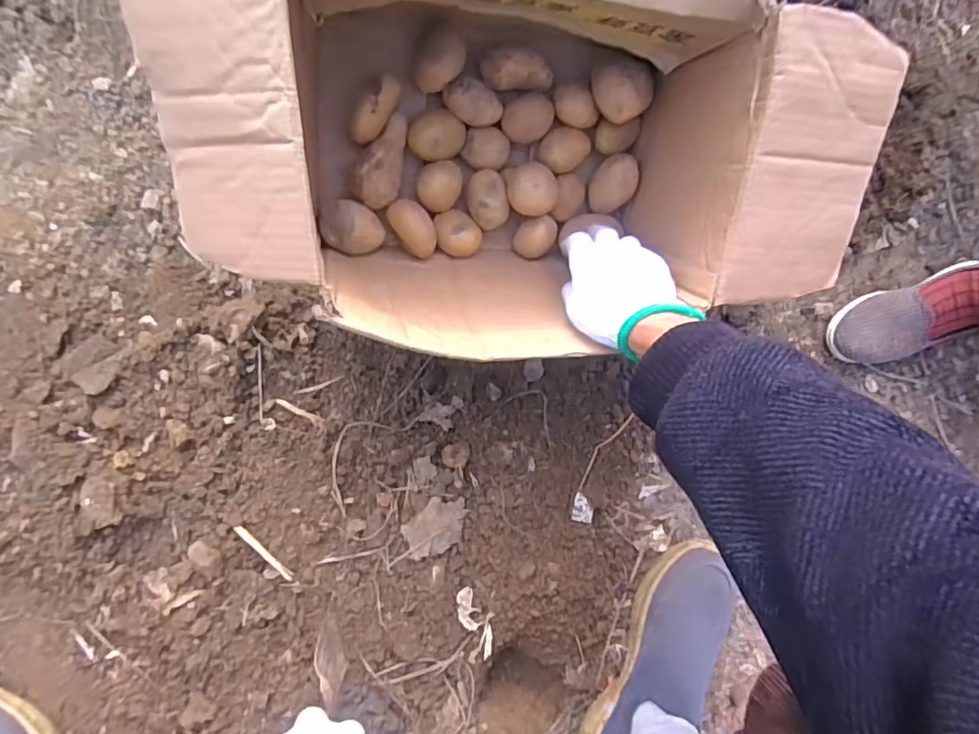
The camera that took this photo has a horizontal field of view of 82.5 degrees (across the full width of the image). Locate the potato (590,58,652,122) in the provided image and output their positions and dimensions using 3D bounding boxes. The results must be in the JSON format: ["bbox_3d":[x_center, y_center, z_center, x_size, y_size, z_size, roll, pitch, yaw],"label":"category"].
[{"bbox_3d":[0.132,-0.278,0.559,0.059,0.034,0.055,1,84,-10],"label":"potato"}]

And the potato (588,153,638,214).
[{"bbox_3d":[0.135,-0.200,0.610,0.043,0.034,0.057,31,80,-6],"label":"potato"}]

